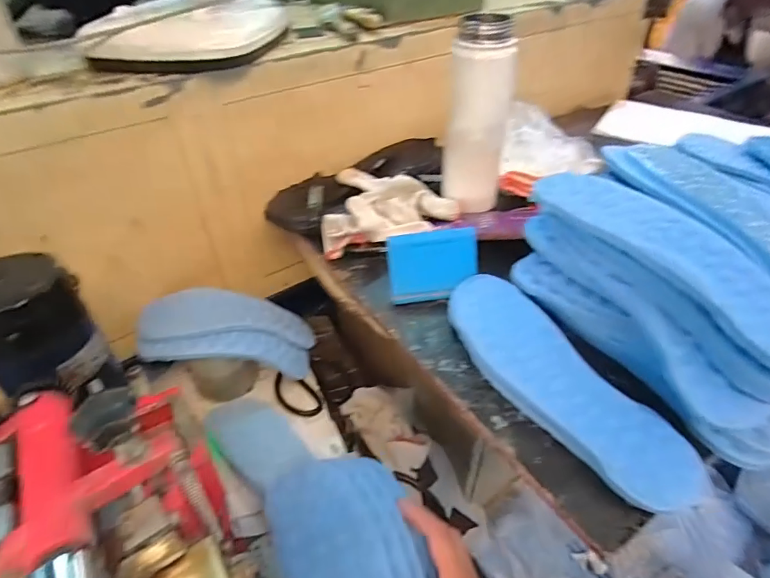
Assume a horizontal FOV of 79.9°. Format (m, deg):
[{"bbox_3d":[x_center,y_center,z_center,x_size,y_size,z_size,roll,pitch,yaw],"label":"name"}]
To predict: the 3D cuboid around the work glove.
[{"bbox_3d":[0.008,-0.108,0.602,0.171,0.052,0.150,0,40,1],"label":"work glove"}]

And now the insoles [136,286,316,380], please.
[{"bbox_3d":[-0.210,0.061,0.617,0.214,0.082,0.116,-2,40,-1],"label":"insoles"}]

